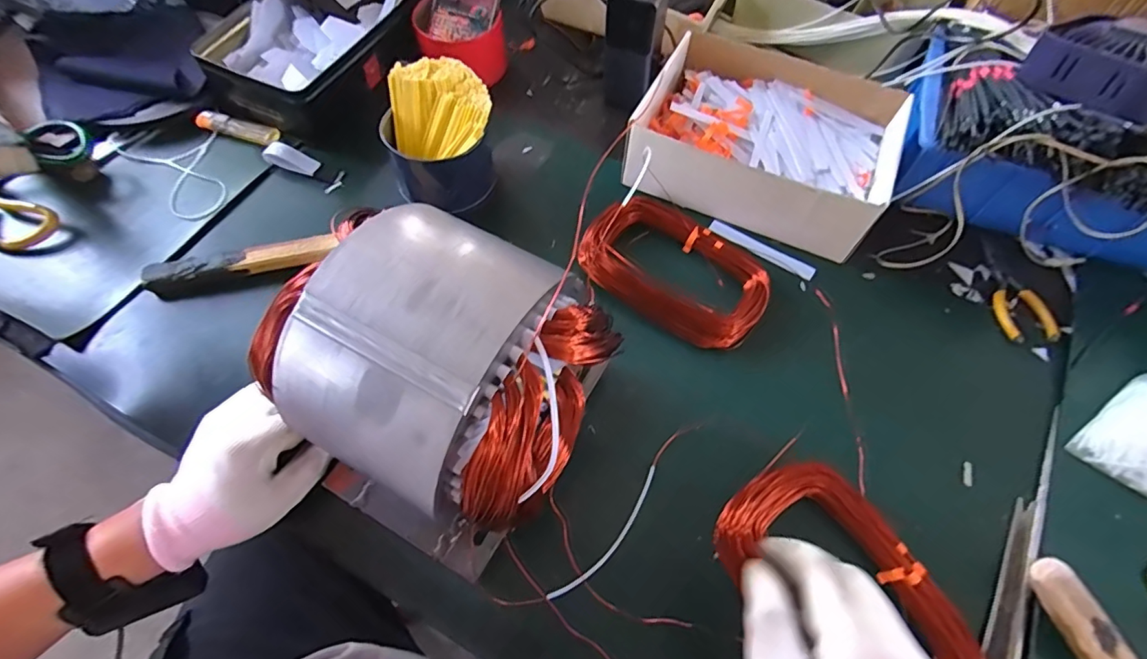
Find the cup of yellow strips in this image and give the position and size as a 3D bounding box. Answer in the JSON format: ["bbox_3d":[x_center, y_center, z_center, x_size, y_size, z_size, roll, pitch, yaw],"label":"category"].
[{"bbox_3d":[-0.128,-0.184,0.500,0.100,0.093,0.106,0,63,0],"label":"cup of yellow strips"}]

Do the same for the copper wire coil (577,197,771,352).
[{"bbox_3d":[0.094,-0.061,0.480,0.178,0.023,0.115,38,68,17],"label":"copper wire coil"}]

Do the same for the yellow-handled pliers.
[{"bbox_3d":[0.413,-0.038,0.489,0.044,0.011,0.108,-6,63,-3],"label":"yellow-handled pliers"}]

